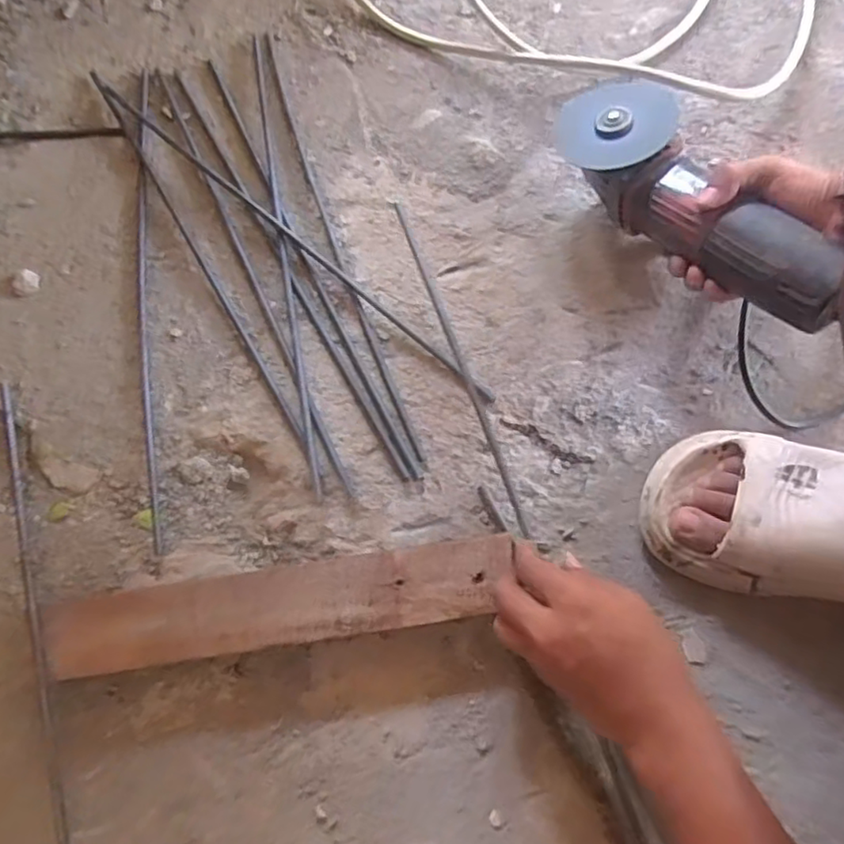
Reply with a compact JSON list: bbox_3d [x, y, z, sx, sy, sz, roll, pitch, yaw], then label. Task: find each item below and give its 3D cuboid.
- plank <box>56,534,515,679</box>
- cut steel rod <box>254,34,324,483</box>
[{"bbox_3d":[-0.107,0.137,0.470,0.344,0.042,0.061,-8,70,0],"label":"plank"},{"bbox_3d":[-0.130,-0.166,0.573,0.010,0.009,0.465,-10,76,-1],"label":"cut steel rod"}]

